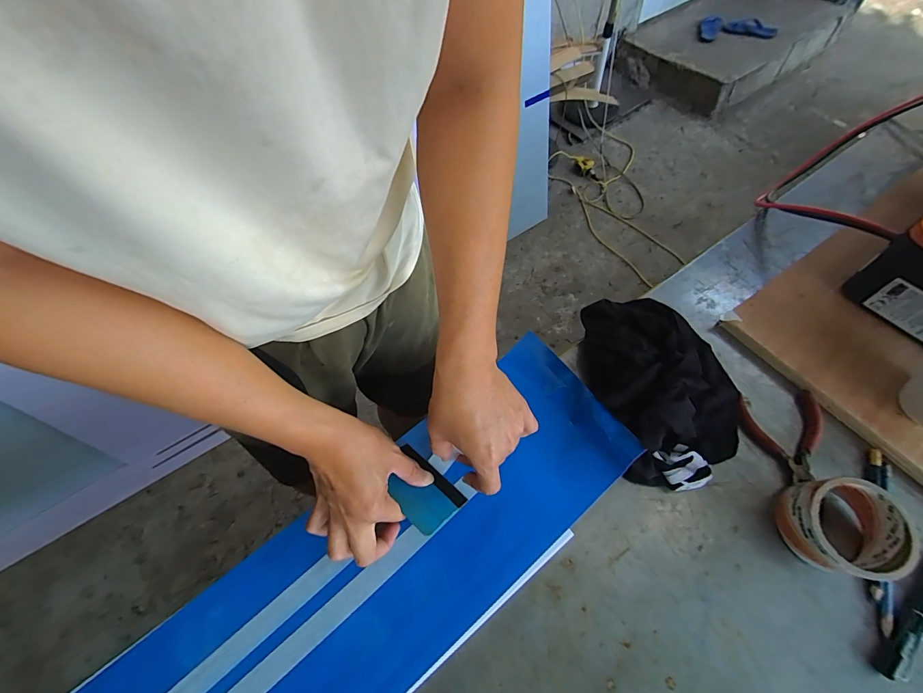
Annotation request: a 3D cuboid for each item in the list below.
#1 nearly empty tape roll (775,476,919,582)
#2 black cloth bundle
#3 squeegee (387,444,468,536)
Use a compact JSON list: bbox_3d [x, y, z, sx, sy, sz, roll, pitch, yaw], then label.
[{"bbox_3d":[0.368,0.175,0.377,0.084,0.058,0.083,-1,61,3],"label":"nearly empty tape roll"},{"bbox_3d":[0.238,0.039,0.458,0.180,0.067,0.235,5,61,6],"label":"black cloth bundle"},{"bbox_3d":[-0.045,0.152,0.423,0.089,0.010,0.067,40,31,17],"label":"squeegee"}]

